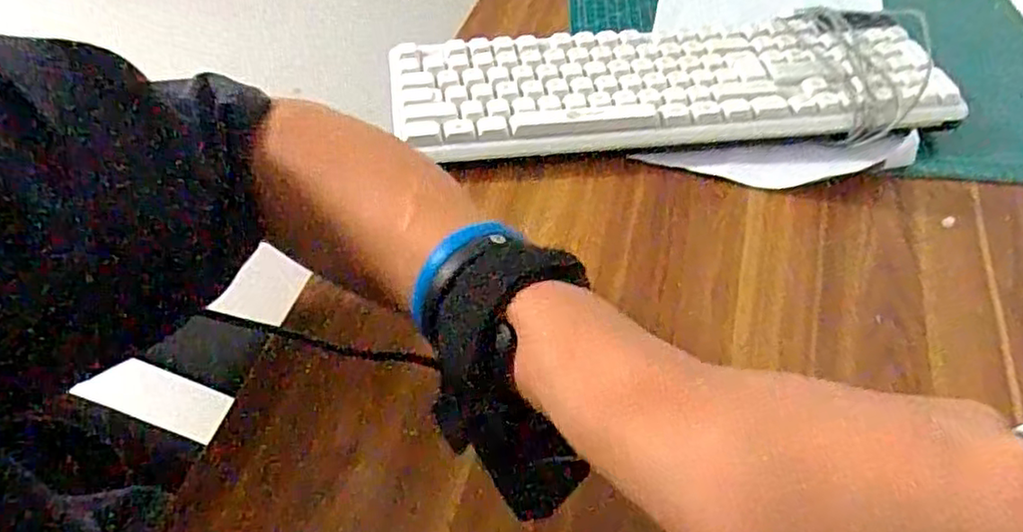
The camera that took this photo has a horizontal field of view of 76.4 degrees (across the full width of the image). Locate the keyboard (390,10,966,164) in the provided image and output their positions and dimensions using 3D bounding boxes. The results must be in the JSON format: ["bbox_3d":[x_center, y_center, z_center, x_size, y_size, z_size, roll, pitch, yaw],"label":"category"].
[{"bbox_3d":[0.123,-0.136,0.499,0.413,0.035,0.131,-6,55,-10],"label":"keyboard"}]

